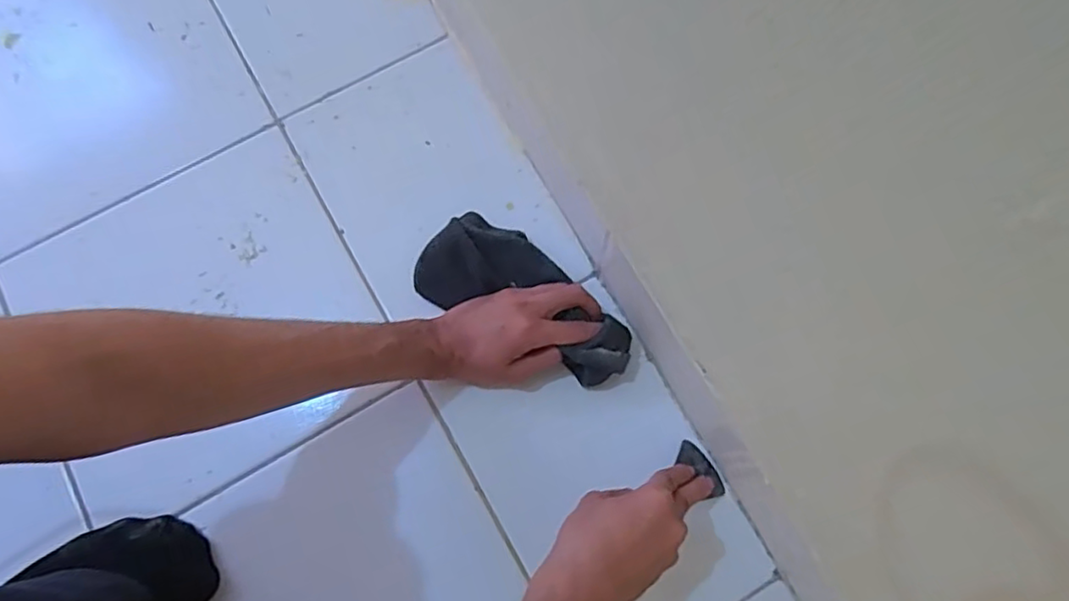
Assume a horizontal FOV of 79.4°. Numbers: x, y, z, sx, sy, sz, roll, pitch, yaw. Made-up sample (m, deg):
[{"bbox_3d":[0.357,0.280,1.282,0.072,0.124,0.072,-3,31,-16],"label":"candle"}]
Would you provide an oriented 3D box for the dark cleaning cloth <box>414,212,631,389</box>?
[{"bbox_3d":[-0.009,0.003,0.579,0.206,0.040,0.093,36,77,13],"label":"dark cleaning cloth"}]

